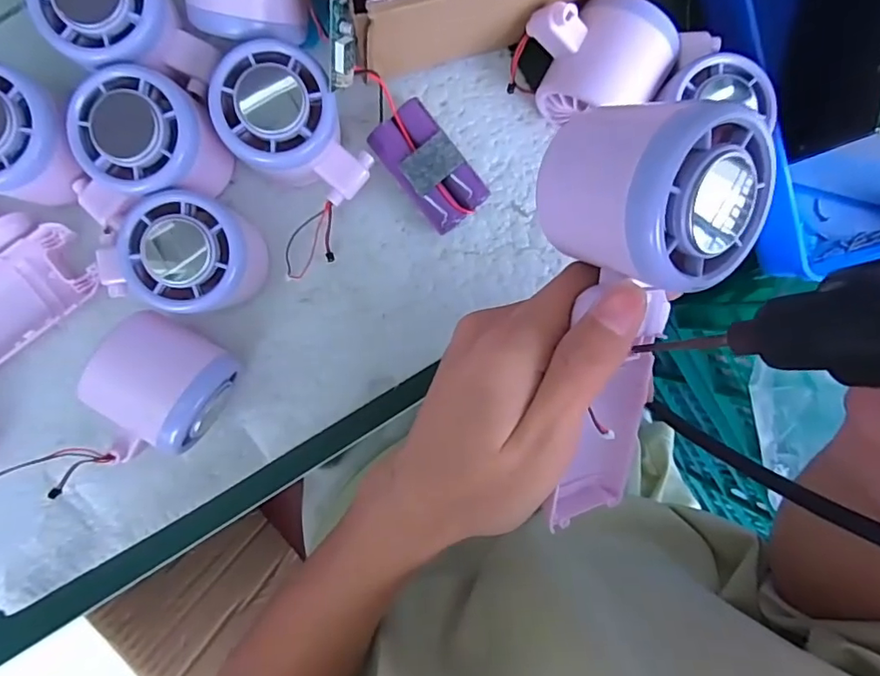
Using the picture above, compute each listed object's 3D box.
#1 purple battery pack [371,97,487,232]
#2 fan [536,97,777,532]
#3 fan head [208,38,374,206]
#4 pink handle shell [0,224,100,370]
[{"bbox_3d":[-0.006,-0.092,0.289,0.035,0.018,0.064,-39,95,0],"label":"purple battery pack"},{"bbox_3d":[0.073,0.001,0.204,0.063,0.044,0.175,-10,130,-4],"label":"fan"},{"bbox_3d":[-0.073,-0.100,0.265,0.054,0.049,0.076,-33,96,-1],"label":"fan head"},{"bbox_3d":[-0.229,-0.014,0.283,0.100,0.019,0.044,-36,95,0],"label":"pink handle shell"}]

